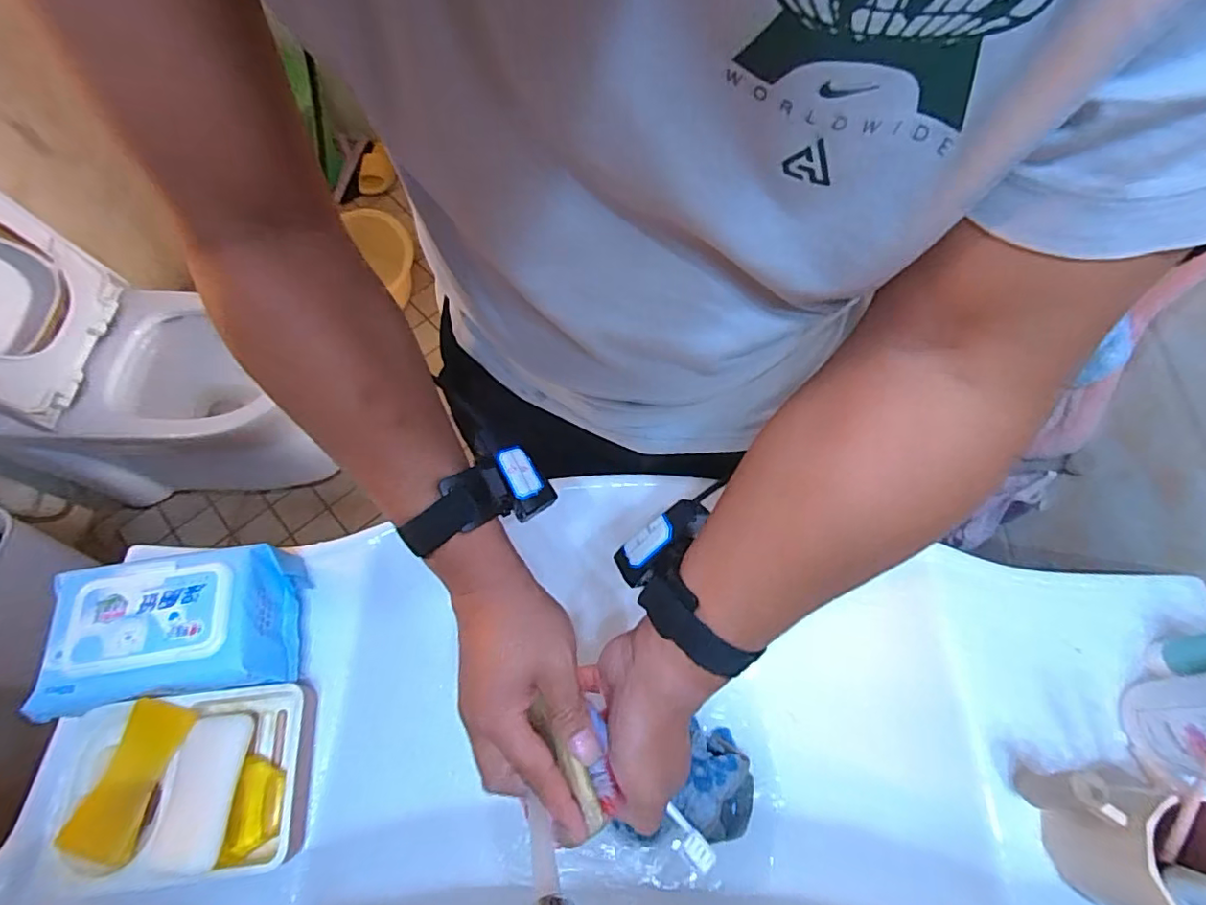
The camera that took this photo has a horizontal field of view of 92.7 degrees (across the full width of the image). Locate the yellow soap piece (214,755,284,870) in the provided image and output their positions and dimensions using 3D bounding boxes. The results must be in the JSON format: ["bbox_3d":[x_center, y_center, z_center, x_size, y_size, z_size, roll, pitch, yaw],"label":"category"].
[{"bbox_3d":[-0.264,0.272,0.441,0.032,0.030,0.068,-5,65,-1],"label":"yellow soap piece"}]

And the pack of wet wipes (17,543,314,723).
[{"bbox_3d":[-0.352,0.144,0.475,0.170,0.070,0.112,-10,65,-4],"label":"pack of wet wipes"}]

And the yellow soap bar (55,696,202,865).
[{"bbox_3d":[-0.357,0.245,0.435,0.049,0.017,0.102,16,66,9],"label":"yellow soap bar"}]

